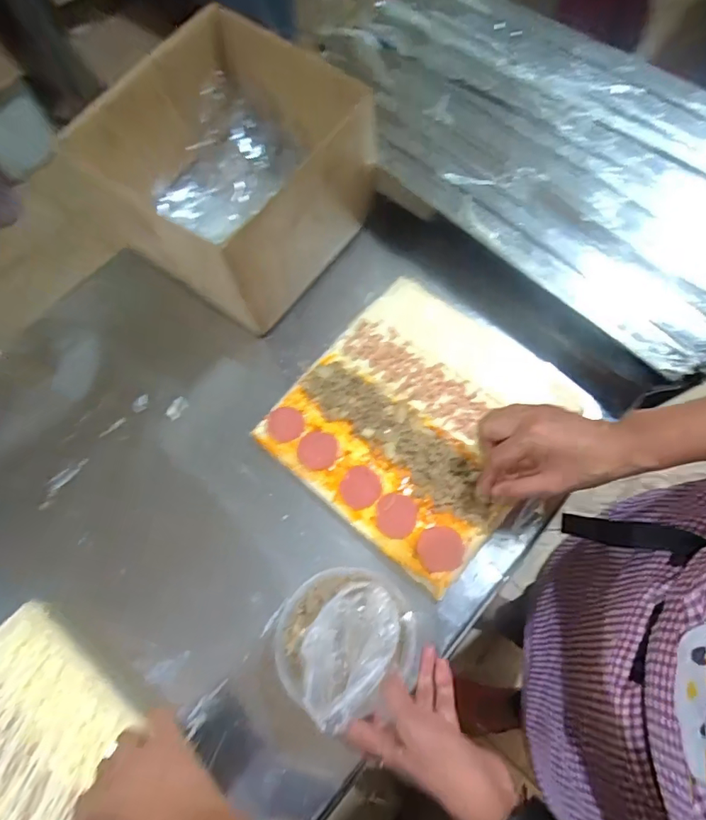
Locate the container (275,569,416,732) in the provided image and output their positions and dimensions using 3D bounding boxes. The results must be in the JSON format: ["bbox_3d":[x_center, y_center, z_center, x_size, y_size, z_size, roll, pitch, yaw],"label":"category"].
[{"bbox_3d":[-0.011,0.182,0.402,0.105,0.058,0.110,-1,67,2],"label":"container"}]

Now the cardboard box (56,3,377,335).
[{"bbox_3d":[-0.139,-0.262,0.578,0.242,0.201,0.239,34,72,16],"label":"cardboard box"}]

